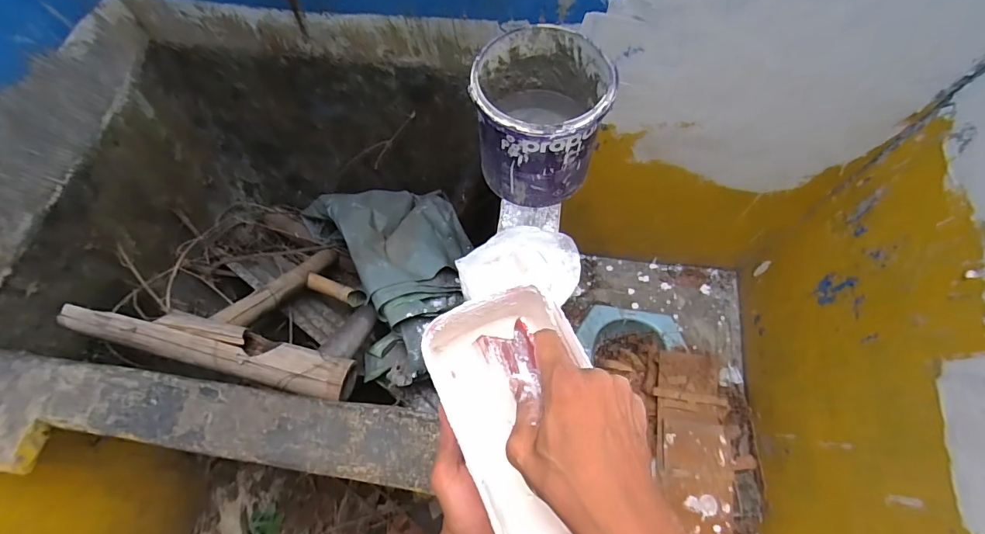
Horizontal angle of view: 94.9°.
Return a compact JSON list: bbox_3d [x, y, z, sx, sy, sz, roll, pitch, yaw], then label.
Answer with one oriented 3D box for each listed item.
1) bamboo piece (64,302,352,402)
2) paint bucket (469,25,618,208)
[{"bbox_3d":[-0.473,0.135,0.768,0.487,0.074,0.079,13,66,6],"label":"bamboo piece"},{"bbox_3d":[0.068,-0.219,0.679,0.188,0.177,0.191,-9,66,-4],"label":"paint bucket"}]

